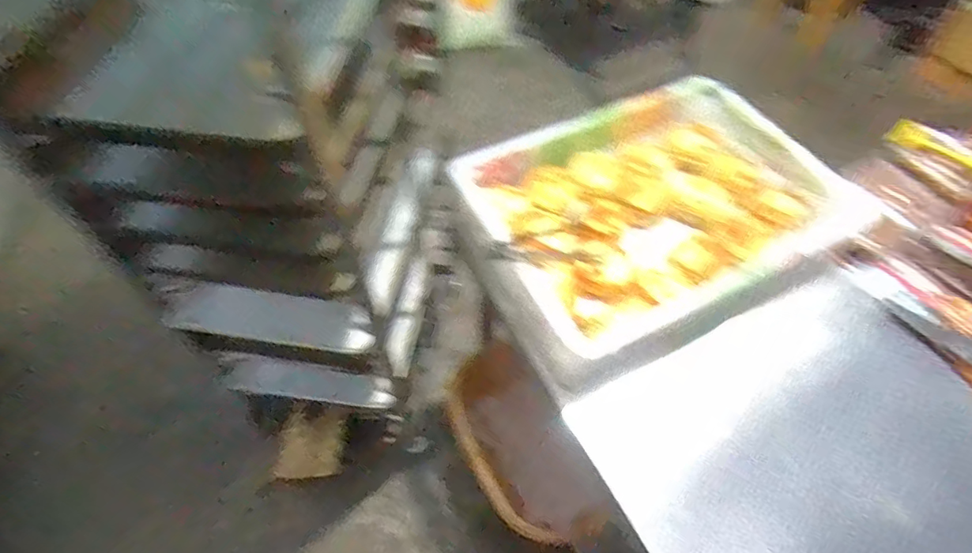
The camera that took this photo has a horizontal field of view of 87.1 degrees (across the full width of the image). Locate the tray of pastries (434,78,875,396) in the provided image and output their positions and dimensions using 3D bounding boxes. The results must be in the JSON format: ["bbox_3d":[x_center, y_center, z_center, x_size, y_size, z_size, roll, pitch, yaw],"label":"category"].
[{"bbox_3d":[0.295,-0.115,0.921,0.605,0.119,0.433,-23,59,-17],"label":"tray of pastries"}]

